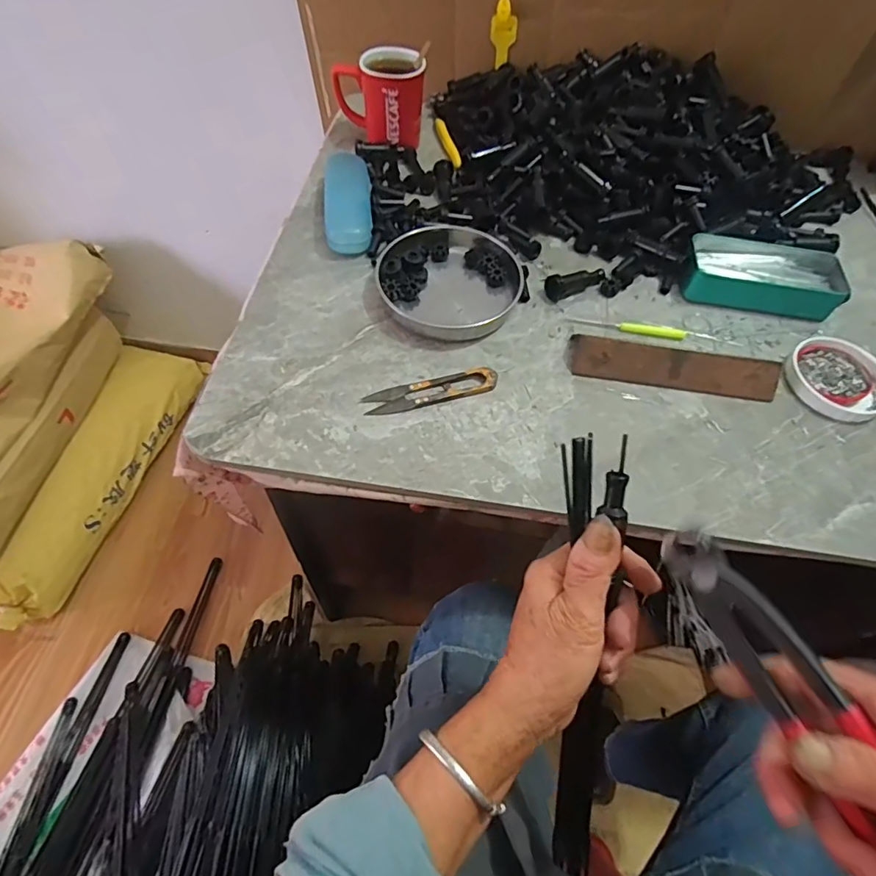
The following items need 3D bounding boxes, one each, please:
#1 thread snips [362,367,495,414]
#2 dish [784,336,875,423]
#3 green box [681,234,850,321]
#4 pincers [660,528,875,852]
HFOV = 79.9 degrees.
[{"bbox_3d":[-0.005,-0.041,0.450,0.115,0.010,0.025,-13,60,-13],"label":"thread snips"},{"bbox_3d":[0.372,-0.057,0.482,0.092,0.013,0.086,2,58,-4],"label":"dish"},{"bbox_3d":[0.333,-0.169,0.538,0.155,0.033,0.077,6,58,-1],"label":"green box"},{"bbox_3d":[0.176,0.128,0.241,0.021,0.048,0.195,-22,64,-18],"label":"pincers"}]

